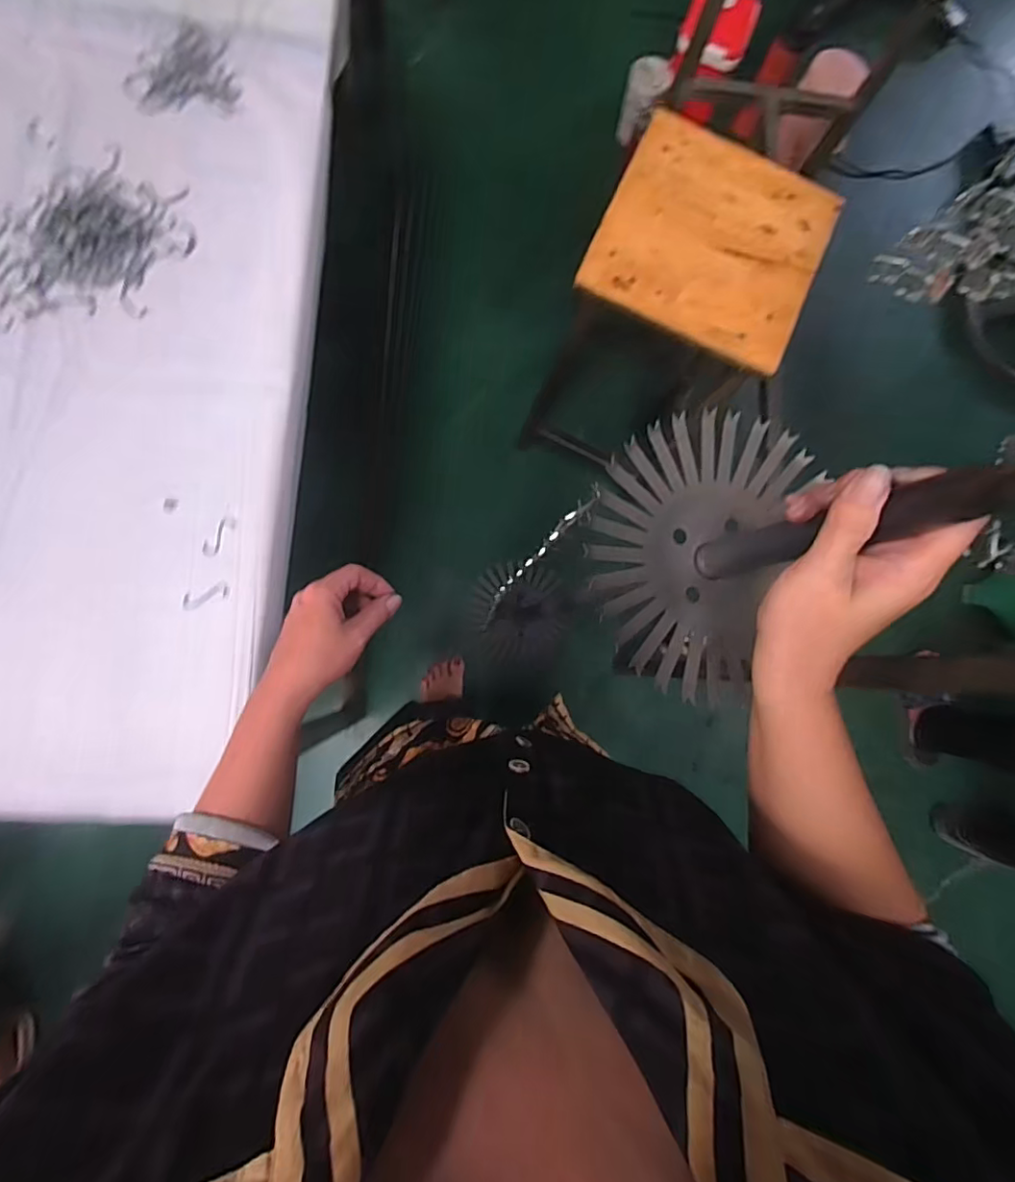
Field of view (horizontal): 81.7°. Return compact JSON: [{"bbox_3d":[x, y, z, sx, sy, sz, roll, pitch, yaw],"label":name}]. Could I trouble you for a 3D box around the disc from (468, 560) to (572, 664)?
[{"bbox_3d":[0.020,0.039,1.030,0.175,0.016,0.177,4,102,19],"label":"disc"}]

